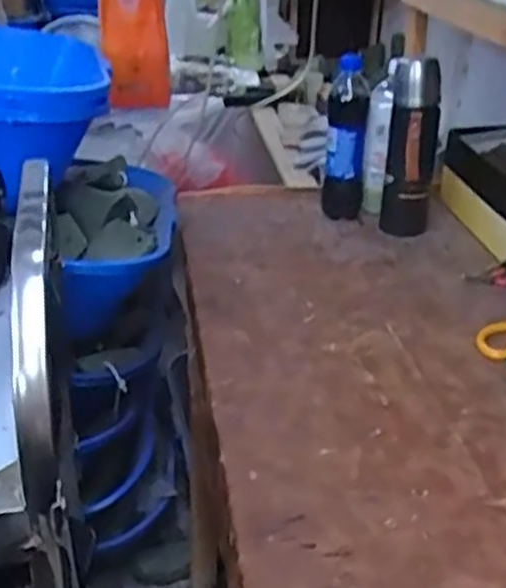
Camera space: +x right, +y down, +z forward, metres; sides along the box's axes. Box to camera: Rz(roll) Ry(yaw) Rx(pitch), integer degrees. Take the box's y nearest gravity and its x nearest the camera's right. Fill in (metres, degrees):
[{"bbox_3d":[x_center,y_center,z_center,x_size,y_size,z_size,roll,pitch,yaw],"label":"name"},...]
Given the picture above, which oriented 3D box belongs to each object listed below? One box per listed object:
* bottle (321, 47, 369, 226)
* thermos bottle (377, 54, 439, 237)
[{"bbox_3d":[0.135,-0.223,1.137,0.059,0.229,0.052,2,28,5],"label":"bottle"},{"bbox_3d":[0.217,-0.197,1.073,0.068,0.241,0.070,5,28,10],"label":"thermos bottle"}]

